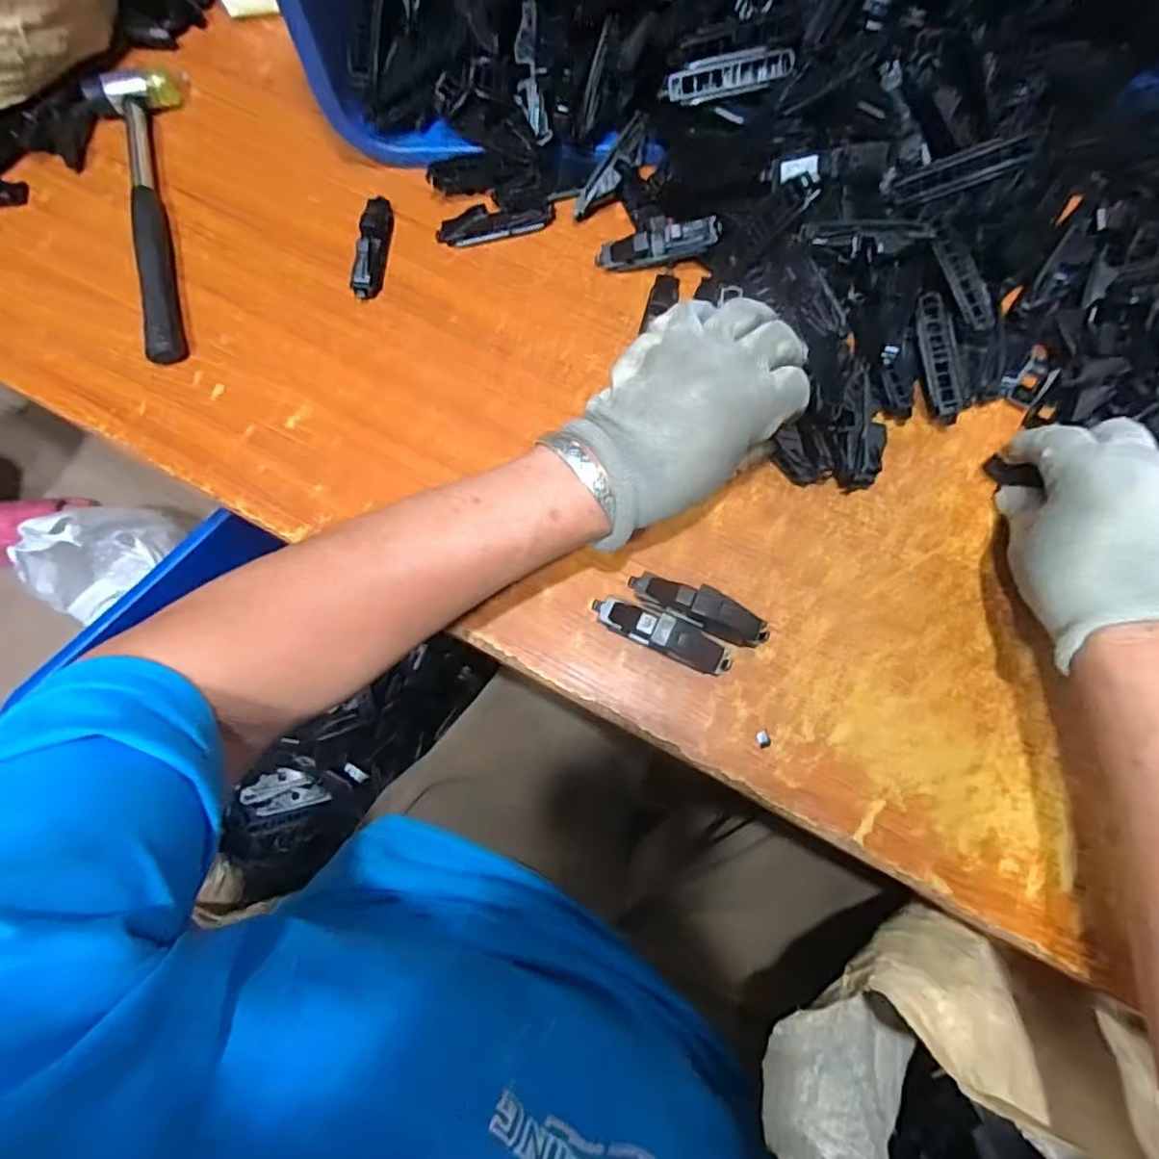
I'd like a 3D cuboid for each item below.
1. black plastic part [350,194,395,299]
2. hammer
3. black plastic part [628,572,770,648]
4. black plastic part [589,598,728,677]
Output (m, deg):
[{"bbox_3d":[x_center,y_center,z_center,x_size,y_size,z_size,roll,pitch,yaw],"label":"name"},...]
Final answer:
[{"bbox_3d":[-0.141,-0.229,0.430,0.018,0.017,0.080,4,76,3],"label":"black plastic part"},{"bbox_3d":[-0.291,-0.262,0.436,0.058,0.021,0.246,-16,76,-3],"label":"hammer"},{"bbox_3d":[0.068,0.016,0.359,0.081,0.024,0.019,22,77,7],"label":"black plastic part"},{"bbox_3d":[0.047,0.031,0.359,0.081,0.019,0.021,21,77,7],"label":"black plastic part"}]

